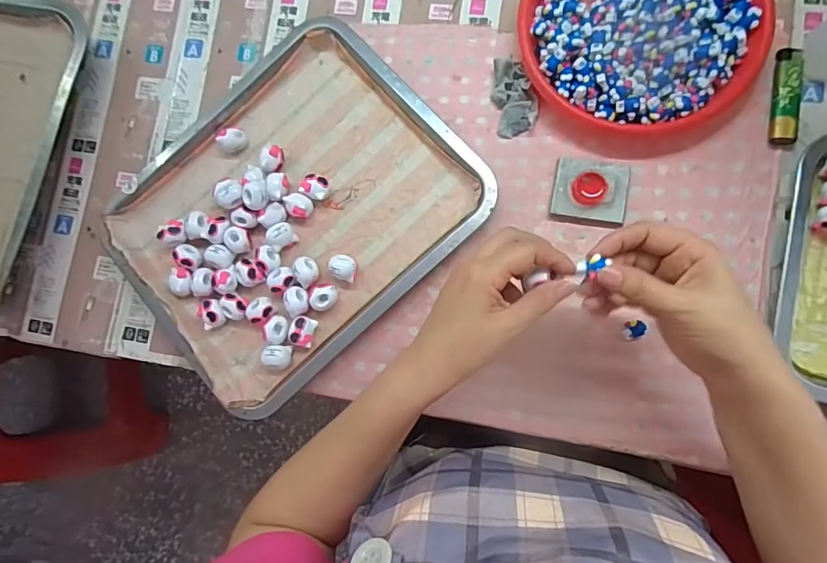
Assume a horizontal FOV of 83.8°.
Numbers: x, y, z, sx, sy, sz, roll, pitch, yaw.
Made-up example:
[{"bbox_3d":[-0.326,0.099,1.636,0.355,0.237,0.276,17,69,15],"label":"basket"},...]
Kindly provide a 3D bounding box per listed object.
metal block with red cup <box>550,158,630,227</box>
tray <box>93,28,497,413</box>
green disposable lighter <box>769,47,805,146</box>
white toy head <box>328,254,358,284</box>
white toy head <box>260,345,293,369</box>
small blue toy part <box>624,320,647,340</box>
[{"bbox_3d":[0.155,-0.078,0.401,0.062,0.016,0.052,12,86,9],"label":"metal block with red cup"},{"bbox_3d":[-0.116,-0.068,0.431,0.307,0.027,0.263,-41,81,2],"label":"tray"},{"bbox_3d":[0.316,-0.158,0.388,0.021,0.013,0.085,8,86,8],"label":"green disposable lighter"},{"bbox_3d":[-0.064,-0.013,0.421,0.027,0.021,0.022,23,88,9],"label":"white toy head"},{"bbox_3d":[-0.125,0.068,0.418,0.024,0.018,0.020,8,86,8],"label":"white toy head"},{"bbox_3d":[0.185,0.041,0.385,0.016,0.009,0.015,-2,84,7],"label":"small blue toy part"}]

